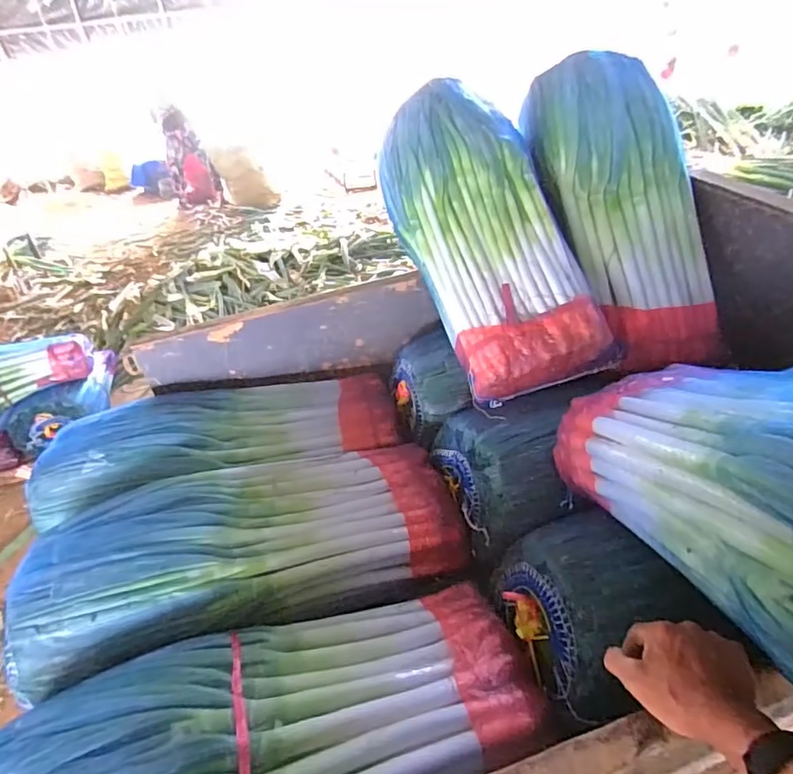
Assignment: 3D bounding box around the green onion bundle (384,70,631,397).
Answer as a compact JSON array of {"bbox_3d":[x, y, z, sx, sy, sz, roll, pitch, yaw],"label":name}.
[{"bbox_3d":[0.178,-0.301,0.993,0.298,0.133,0.643,-16,72,-14],"label":"green onion bundle"}]

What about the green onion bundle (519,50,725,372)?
[{"bbox_3d":[0.441,-0.343,1.032,0.244,0.638,0.127,-14,-7,-12],"label":"green onion bundle"}]

